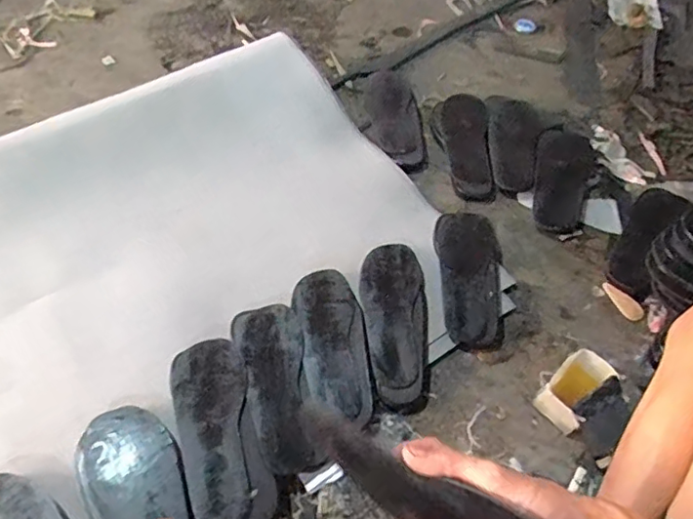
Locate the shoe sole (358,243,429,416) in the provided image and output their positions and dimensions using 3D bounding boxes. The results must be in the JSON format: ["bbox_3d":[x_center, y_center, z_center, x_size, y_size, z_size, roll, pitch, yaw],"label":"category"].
[{"bbox_3d":[0.069,0.092,0.806,0.101,0.035,0.257,3,55,-3],"label":"shoe sole"}]

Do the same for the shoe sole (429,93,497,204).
[{"bbox_3d":[0.219,-0.223,1.038,0.104,0.022,0.271,4,55,-3],"label":"shoe sole"}]

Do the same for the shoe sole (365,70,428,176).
[{"bbox_3d":[0.094,-0.280,1.072,0.102,0.020,0.286,0,55,-5],"label":"shoe sole"}]

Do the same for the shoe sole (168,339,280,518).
[{"bbox_3d":[-0.155,0.207,0.668,0.093,0.023,0.232,-14,57,-15],"label":"shoe sole"}]

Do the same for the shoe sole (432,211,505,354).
[{"bbox_3d":[0.195,0.026,0.857,0.104,0.035,0.247,3,55,-3],"label":"shoe sole"}]

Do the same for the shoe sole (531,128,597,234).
[{"bbox_3d":[0.392,-0.154,0.999,0.107,0.026,0.256,21,56,10],"label":"shoe sole"}]

